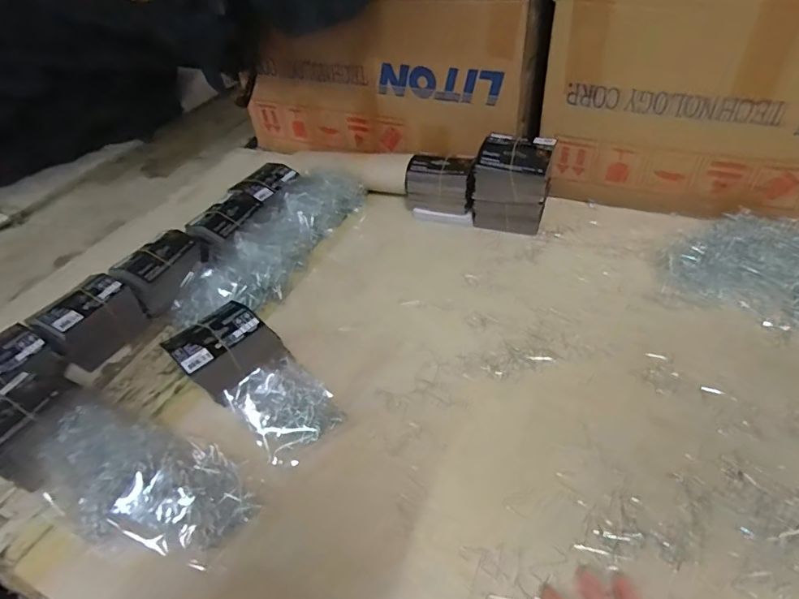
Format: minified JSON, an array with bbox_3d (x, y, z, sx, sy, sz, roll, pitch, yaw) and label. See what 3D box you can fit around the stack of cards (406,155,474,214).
[{"bbox_3d":[0.066,-0.181,0.811,0.111,0.091,0.051,15,47,21],"label":"stack of cards"}]

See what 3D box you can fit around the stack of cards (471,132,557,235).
[{"bbox_3d":[0.167,-0.169,0.748,0.106,0.146,0.066,6,44,12],"label":"stack of cards"}]

